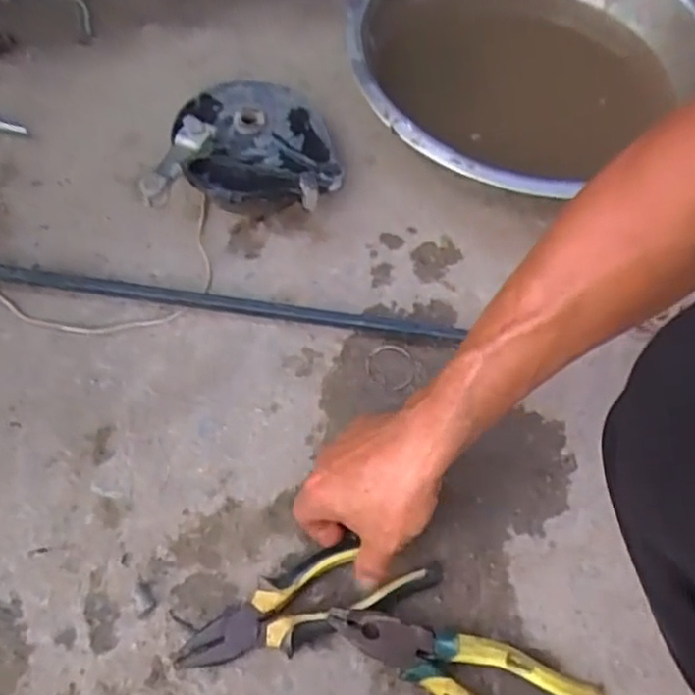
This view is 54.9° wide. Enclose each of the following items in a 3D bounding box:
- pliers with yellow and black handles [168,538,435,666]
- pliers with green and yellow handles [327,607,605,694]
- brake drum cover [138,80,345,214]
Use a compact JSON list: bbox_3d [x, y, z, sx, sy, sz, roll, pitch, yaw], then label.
[{"bbox_3d":[-0.027,0.181,0.488,0.191,0.032,0.058,-14,65,-14],"label":"pliers with yellow and black handles"},{"bbox_3d":[0.080,0.225,0.463,0.190,0.032,0.055,19,64,6],"label":"pliers with green and yellow handles"},{"bbox_3d":[-0.096,-0.194,0.650,0.170,0.068,0.157,-4,63,-6],"label":"brake drum cover"}]

